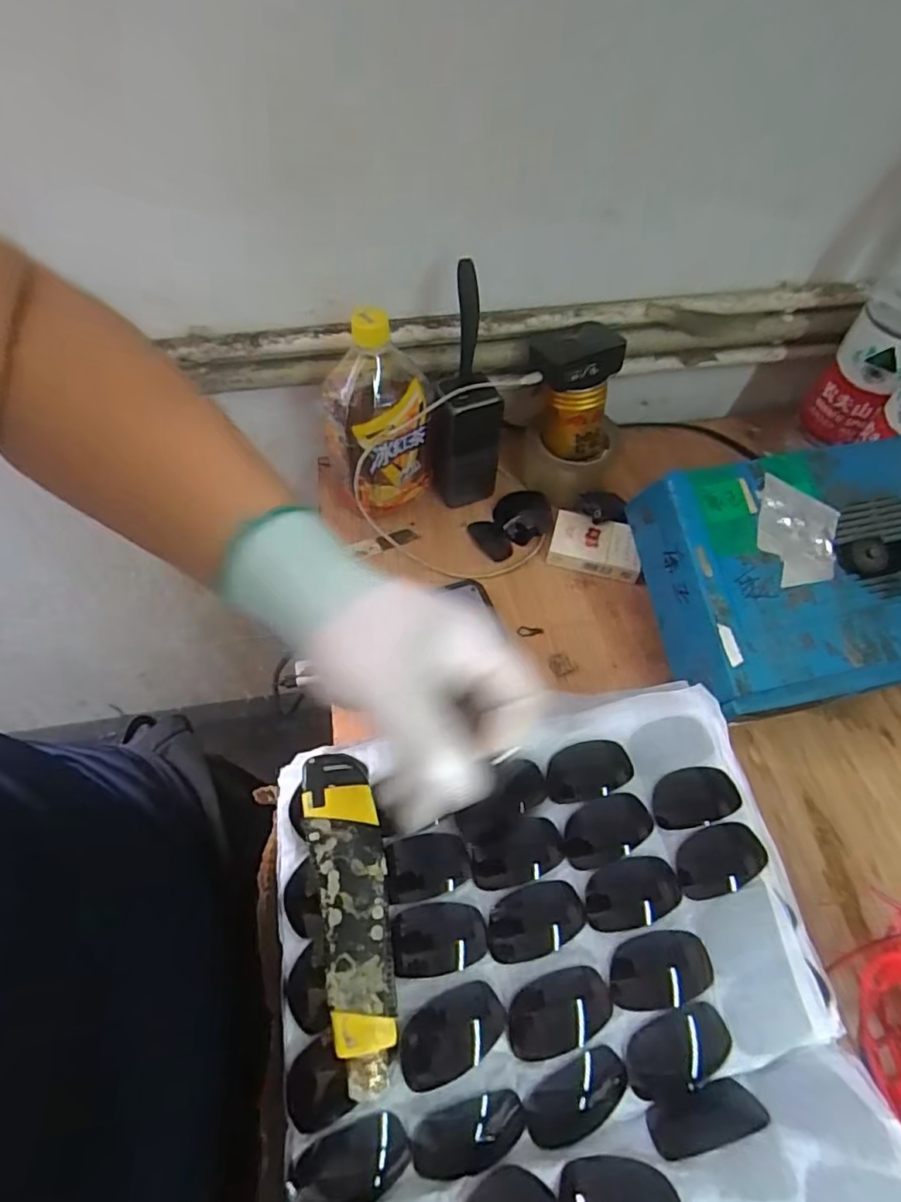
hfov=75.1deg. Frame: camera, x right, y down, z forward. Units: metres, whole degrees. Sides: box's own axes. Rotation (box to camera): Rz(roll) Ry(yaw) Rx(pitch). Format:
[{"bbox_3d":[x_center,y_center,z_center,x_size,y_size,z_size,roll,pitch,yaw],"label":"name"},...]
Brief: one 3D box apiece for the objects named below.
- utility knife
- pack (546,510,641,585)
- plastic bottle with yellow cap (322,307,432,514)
[{"bbox_3d":[-0.050,0.161,0.311,0.037,0.029,0.155,-12,58,-9],"label":"utility knife"},{"bbox_3d":[0.143,-0.056,0.577,0.084,0.020,0.059,12,57,7],"label":"pack"},{"bbox_3d":[-0.068,-0.176,0.542,0.095,0.181,0.102,-9,57,-7],"label":"plastic bottle with yellow cap"}]

